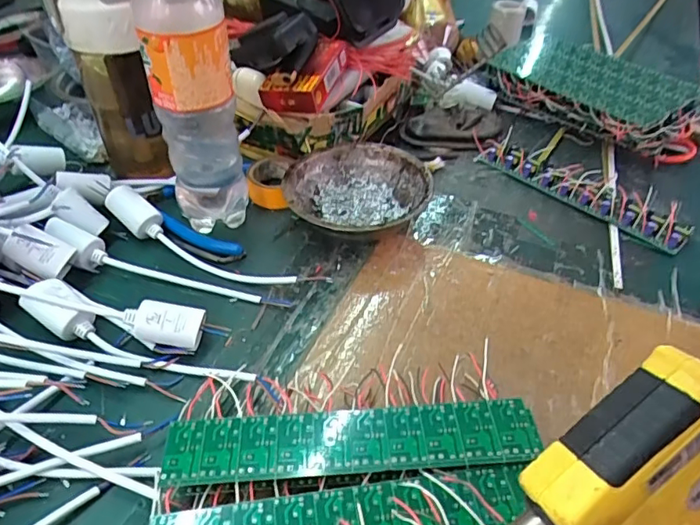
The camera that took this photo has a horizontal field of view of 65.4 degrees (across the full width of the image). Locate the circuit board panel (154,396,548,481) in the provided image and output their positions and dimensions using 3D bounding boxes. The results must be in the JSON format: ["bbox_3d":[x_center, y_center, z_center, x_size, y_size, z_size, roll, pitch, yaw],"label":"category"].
[{"bbox_3d":[0.001,0.099,0.304,0.201,0.004,0.039,-3,43,-2],"label":"circuit board panel"}]

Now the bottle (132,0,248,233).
[{"bbox_3d":[-0.121,-0.133,0.420,0.058,0.238,0.074,-10,45,-13],"label":"bottle"}]

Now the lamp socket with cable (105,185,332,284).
[{"bbox_3d":[-0.115,-0.014,0.443,0.204,0.032,0.029,21,47,19],"label":"lamp socket with cable"}]

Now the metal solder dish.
[{"bbox_3d":[0.005,-0.056,0.481,0.119,0.041,0.124,1,43,-1],"label":"metal solder dish"}]

